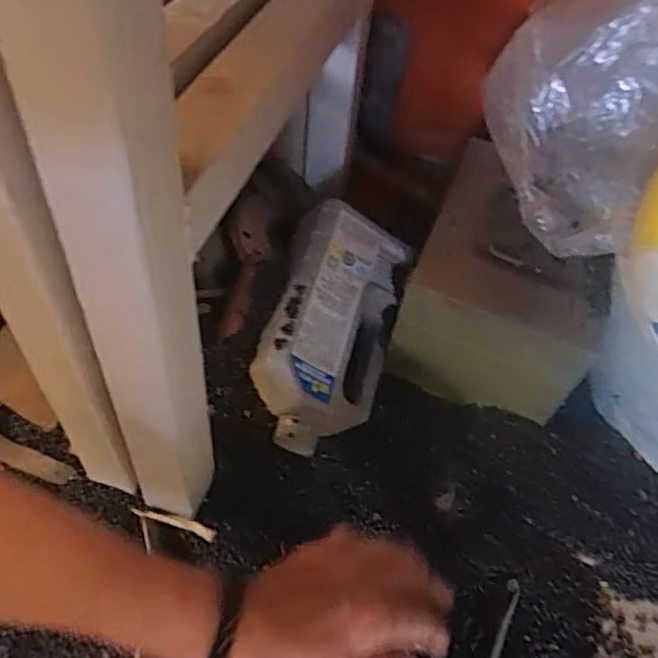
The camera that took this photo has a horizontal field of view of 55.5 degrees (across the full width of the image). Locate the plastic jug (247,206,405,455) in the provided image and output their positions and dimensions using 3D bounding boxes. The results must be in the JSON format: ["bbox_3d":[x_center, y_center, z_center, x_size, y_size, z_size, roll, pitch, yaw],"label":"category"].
[{"bbox_3d":[-0.001,0.000,0.536,0.109,0.052,0.208,26,65,-23],"label":"plastic jug"}]

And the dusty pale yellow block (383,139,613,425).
[{"bbox_3d":[0.160,-0.039,0.565,0.158,0.115,0.196,20,56,10],"label":"dusty pale yellow block"}]

